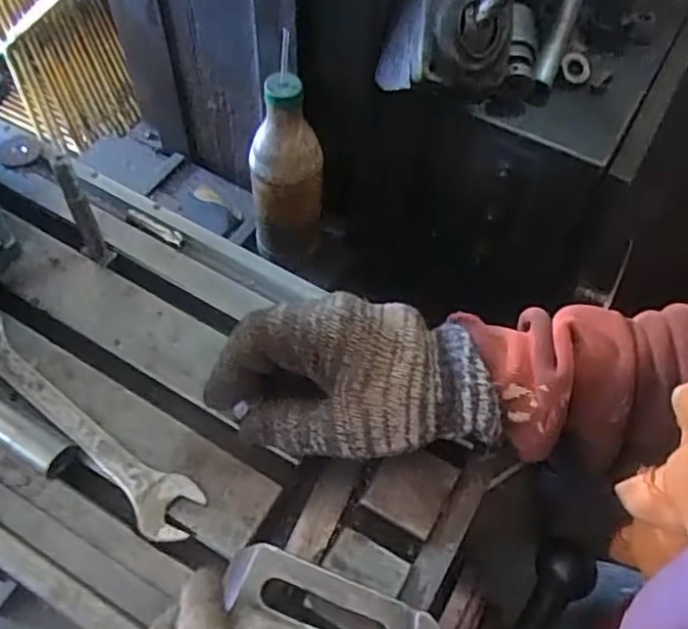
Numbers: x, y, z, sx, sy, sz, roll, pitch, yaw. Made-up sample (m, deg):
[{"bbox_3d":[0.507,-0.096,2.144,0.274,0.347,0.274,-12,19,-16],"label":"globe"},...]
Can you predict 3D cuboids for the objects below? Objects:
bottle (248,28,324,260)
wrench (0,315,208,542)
[{"bbox_3d":[-0.052,-0.135,0.593,0.063,0.202,0.057,-8,59,-10],"label":"bottle"},{"bbox_3d":[-0.171,0.061,0.399,0.209,0.007,0.037,34,61,16],"label":"wrench"}]

